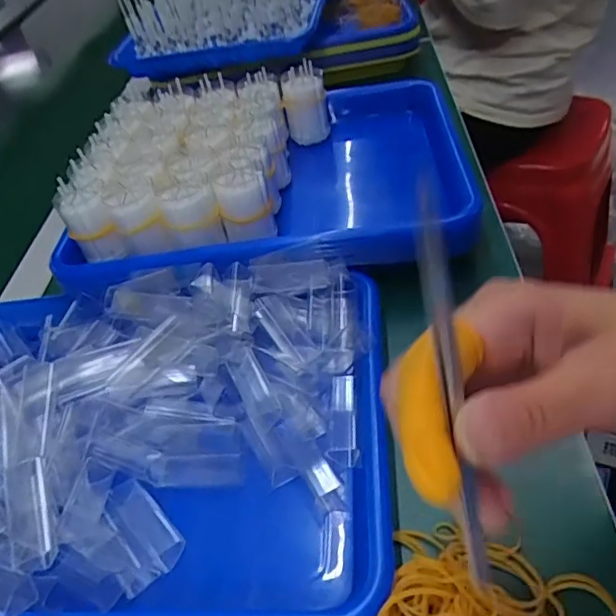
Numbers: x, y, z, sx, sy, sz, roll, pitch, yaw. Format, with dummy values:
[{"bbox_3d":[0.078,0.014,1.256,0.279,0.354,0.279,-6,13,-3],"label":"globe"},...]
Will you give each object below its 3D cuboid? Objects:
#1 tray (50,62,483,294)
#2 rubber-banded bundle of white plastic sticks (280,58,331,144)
[{"bbox_3d":[-0.031,-0.115,0.515,0.321,0.107,0.254,-8,42,7],"label":"tray"},{"bbox_3d":[-0.005,-0.200,0.571,0.042,0.074,0.036,-14,31,-12],"label":"rubber-banded bundle of white plastic sticks"}]

